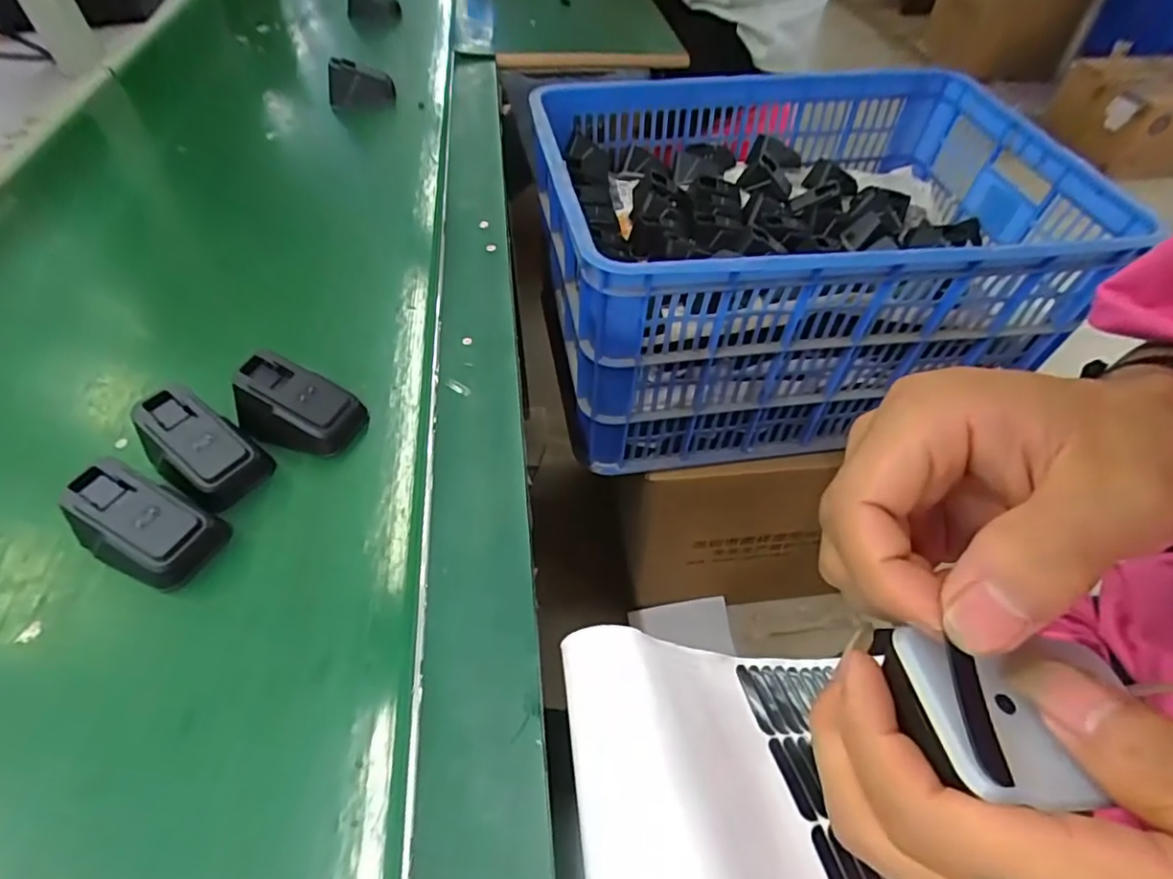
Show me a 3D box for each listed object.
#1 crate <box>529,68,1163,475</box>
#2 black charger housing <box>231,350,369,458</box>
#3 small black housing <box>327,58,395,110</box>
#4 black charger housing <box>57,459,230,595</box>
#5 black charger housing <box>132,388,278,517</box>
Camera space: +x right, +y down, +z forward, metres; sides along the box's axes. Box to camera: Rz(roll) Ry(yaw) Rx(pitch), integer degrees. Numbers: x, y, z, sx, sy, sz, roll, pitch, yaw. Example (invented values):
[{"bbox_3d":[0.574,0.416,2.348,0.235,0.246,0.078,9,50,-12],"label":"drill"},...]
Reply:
[{"bbox_3d":[0.246,-0.242,0.779,0.579,0.295,0.428,-6,51,-5],"label":"crate"},{"bbox_3d":[-0.166,-0.020,0.347,0.061,0.038,0.046,10,52,8],"label":"black charger housing"},{"bbox_3d":[-0.252,-0.396,0.667,0.067,0.041,0.028,7,51,6],"label":"small black housing"},{"bbox_3d":[-0.219,0.039,0.298,0.061,0.038,0.047,15,52,12],"label":"black charger housing"},{"bbox_3d":[-0.210,0.002,0.330,0.063,0.042,0.046,29,56,21],"label":"black charger housing"}]

